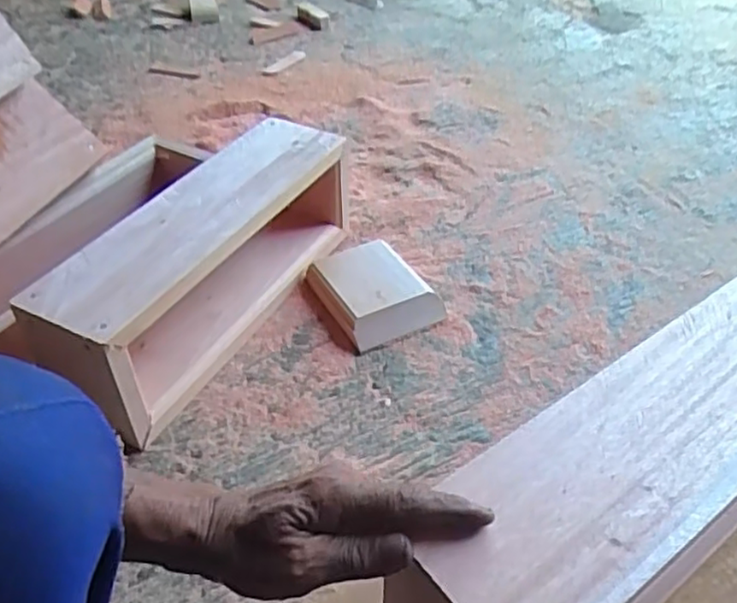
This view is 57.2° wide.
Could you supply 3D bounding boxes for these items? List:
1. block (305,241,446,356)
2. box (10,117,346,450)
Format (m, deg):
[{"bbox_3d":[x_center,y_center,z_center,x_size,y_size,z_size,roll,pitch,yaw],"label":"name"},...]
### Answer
[{"bbox_3d":[0.005,-0.014,0.770,0.115,0.034,0.146,-20,45,-20],"label":"block"},{"bbox_3d":[-0.161,-0.044,0.722,0.114,0.148,0.369,21,47,23],"label":"box"}]

